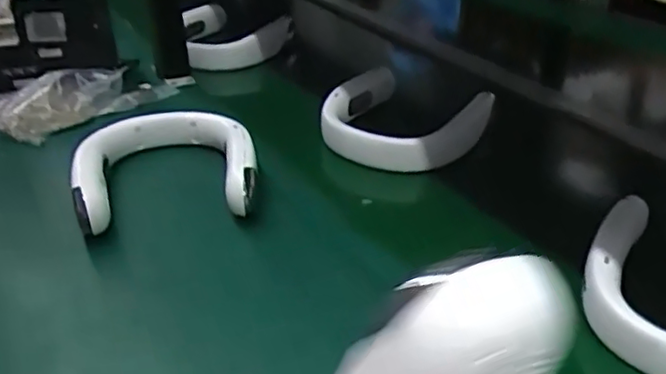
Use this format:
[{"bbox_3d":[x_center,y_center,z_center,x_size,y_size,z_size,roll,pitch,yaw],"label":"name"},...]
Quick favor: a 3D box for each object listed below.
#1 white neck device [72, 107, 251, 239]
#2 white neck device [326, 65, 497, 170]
[{"bbox_3d":[-0.177,-0.027,0.698,0.180,0.041,0.181,-9,33,-11],"label":"white neck device"},{"bbox_3d":[0.087,-0.087,0.846,0.179,0.060,0.183,17,36,27],"label":"white neck device"}]

